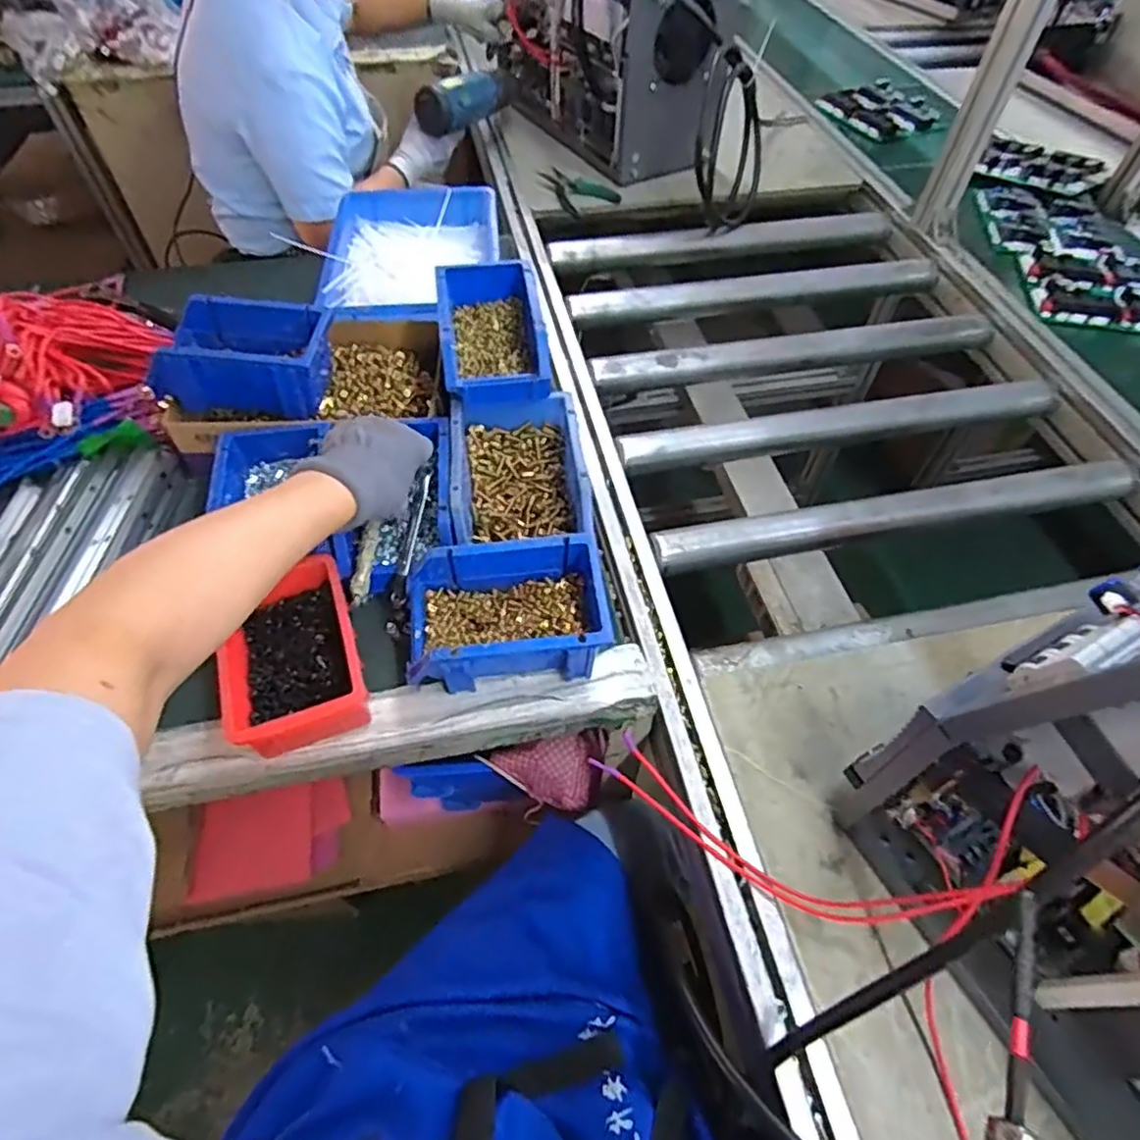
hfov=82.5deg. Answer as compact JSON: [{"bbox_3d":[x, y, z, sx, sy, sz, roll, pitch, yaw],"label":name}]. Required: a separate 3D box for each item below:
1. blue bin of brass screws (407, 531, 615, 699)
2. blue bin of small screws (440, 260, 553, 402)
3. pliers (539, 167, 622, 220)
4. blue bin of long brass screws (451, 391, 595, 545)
[{"bbox_3d":[-0.053,0.037,0.537,0.157,0.068,0.107,-5,55,-5],"label":"blue bin of brass screws"},{"bbox_3d":[-0.079,-0.243,0.658,0.098,0.059,0.161,-7,55,-7],"label":"blue bin of small screws"},{"bbox_3d":[0.001,-0.659,1.114,0.094,0.025,0.161,-31,61,-21],"label":"pliers"},{"bbox_3d":[-0.049,-0.091,0.616,0.119,0.066,0.162,-5,55,-5],"label":"blue bin of long brass screws"}]

